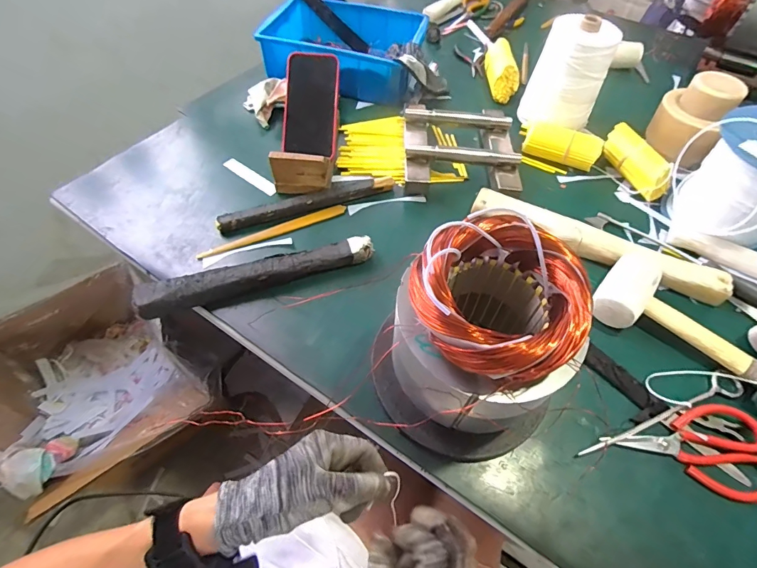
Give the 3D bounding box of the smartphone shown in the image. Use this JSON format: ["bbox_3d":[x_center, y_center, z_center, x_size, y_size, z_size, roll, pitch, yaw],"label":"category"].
[{"bbox_3d":[-0.107,-0.281,0.628,0.081,0.013,0.160,4,91,5],"label":"smartphone"}]

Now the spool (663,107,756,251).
[{"bbox_3d":[0.497,-0.144,0.537,0.129,0.133,0.146,-12,59,-8],"label":"spool"}]

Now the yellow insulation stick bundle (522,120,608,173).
[{"bbox_3d":[0.301,-0.227,0.655,0.115,0.043,0.040,25,60,14],"label":"yellow insulation stick bundle"}]

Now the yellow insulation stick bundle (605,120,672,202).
[{"bbox_3d":[0.408,-0.197,0.636,0.047,0.042,0.129,-20,60,-13],"label":"yellow insulation stick bundle"}]

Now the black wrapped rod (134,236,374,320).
[{"bbox_3d":[-0.149,-0.014,0.512,0.288,0.032,0.036,-16,59,-11],"label":"black wrapped rod"}]

